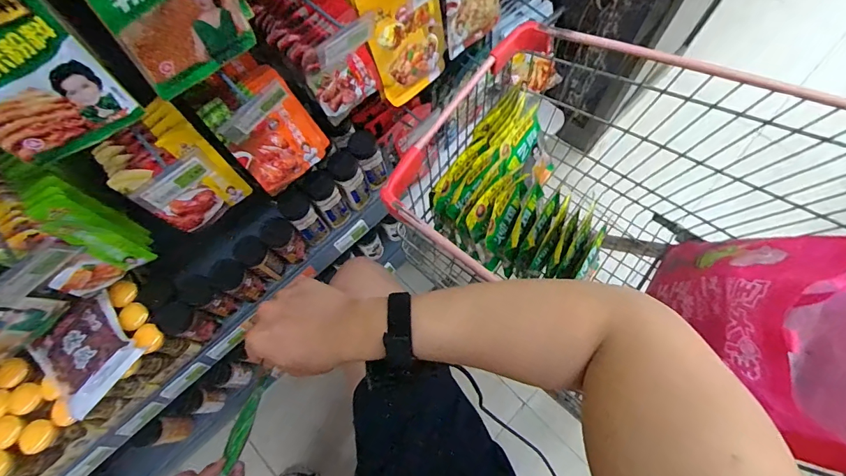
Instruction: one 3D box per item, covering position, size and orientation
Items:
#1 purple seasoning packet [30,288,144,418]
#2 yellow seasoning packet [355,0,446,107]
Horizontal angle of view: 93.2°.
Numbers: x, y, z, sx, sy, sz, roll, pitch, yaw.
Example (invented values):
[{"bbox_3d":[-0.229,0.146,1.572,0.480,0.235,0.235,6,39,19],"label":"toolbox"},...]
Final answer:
[{"bbox_3d":[-0.550,0.183,0.651,0.152,0.031,0.152,33,74,14],"label":"purple seasoning packet"},{"bbox_3d":[-0.026,-0.362,0.729,0.158,0.220,0.013,-41,58,-9],"label":"yellow seasoning packet"}]

